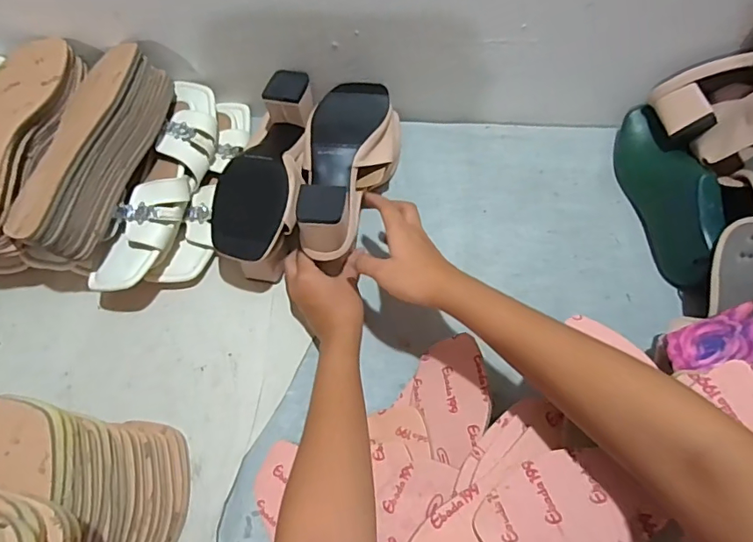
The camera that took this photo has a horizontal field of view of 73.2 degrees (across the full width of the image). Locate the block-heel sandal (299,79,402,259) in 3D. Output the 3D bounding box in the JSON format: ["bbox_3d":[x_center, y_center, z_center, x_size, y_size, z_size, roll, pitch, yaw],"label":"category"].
[{"bbox_3d":[-0.032,-0.120,0.577,0.093,0.087,0.236,11,59,6],"label":"block-heel sandal"}]

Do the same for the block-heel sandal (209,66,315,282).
[{"bbox_3d":[-0.124,-0.111,0.585,0.089,0.086,0.242,3,69,3],"label":"block-heel sandal"}]

